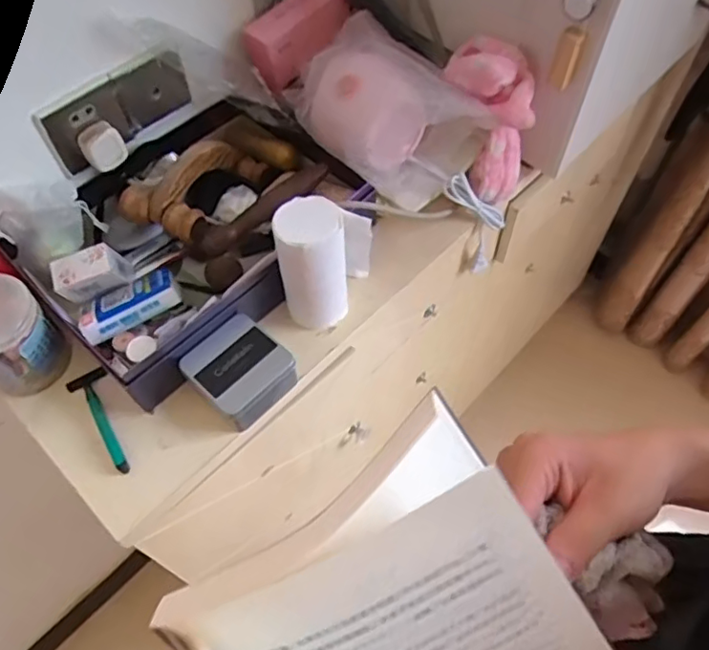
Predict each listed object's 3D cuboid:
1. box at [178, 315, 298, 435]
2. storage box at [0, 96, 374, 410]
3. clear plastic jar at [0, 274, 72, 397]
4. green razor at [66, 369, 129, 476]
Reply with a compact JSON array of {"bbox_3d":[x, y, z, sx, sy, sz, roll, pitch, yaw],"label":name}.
[{"bbox_3d":[-0.110,0.043,0.590,0.095,0.046,0.101,35,65,21],"label":"box"},{"bbox_3d":[-0.188,-0.099,0.663,0.246,0.085,0.311,38,66,22],"label":"storage box"},{"bbox_3d":[-0.350,0.015,0.602,0.079,0.113,0.086,40,67,23],"label":"clear plastic jar"},{"bbox_3d":[-0.245,0.090,0.592,0.038,0.013,0.120,-36,63,-19],"label":"green razor"}]

